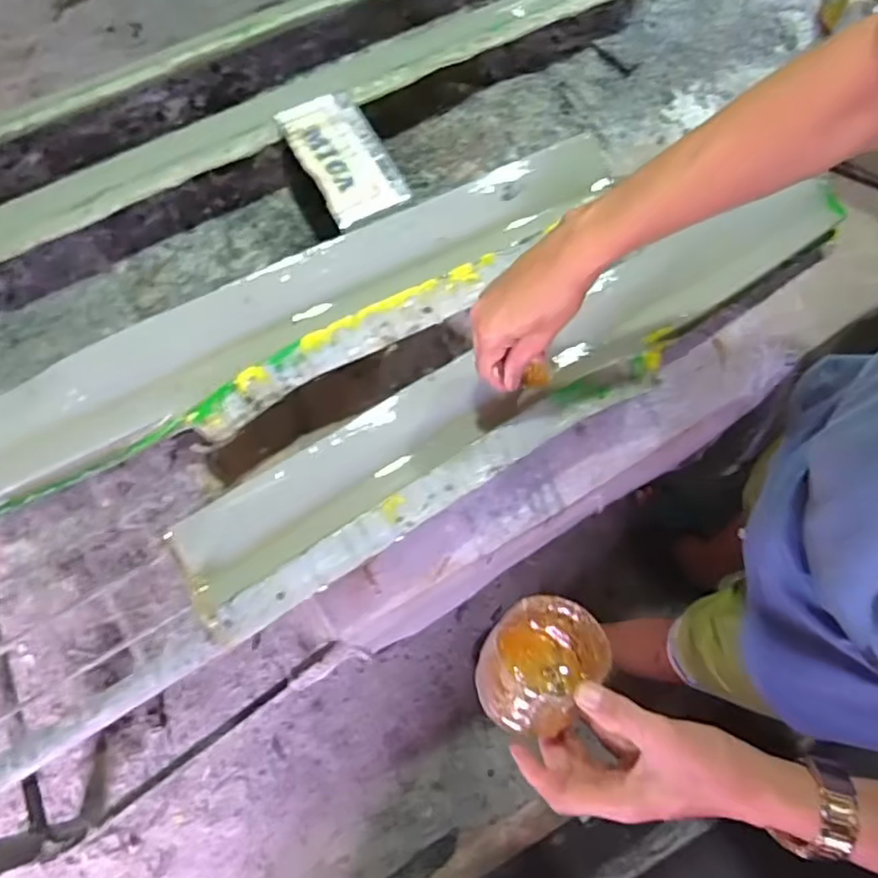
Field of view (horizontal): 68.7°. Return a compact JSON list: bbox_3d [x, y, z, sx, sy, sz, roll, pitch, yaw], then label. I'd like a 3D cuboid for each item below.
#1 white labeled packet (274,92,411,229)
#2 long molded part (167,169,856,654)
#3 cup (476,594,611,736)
[{"bbox_3d":[-0.092,-0.273,0.615,0.075,0.012,0.137,-29,76,-10],"label":"white labeled packet"},{"bbox_3d":[0.106,-0.065,0.633,0.749,0.048,0.120,-31,76,-14],"label":"long molded part"},{"bbox_3d":[0.069,0.156,0.445,0.091,0.074,0.070,-42,79,-13],"label":"cup"}]

